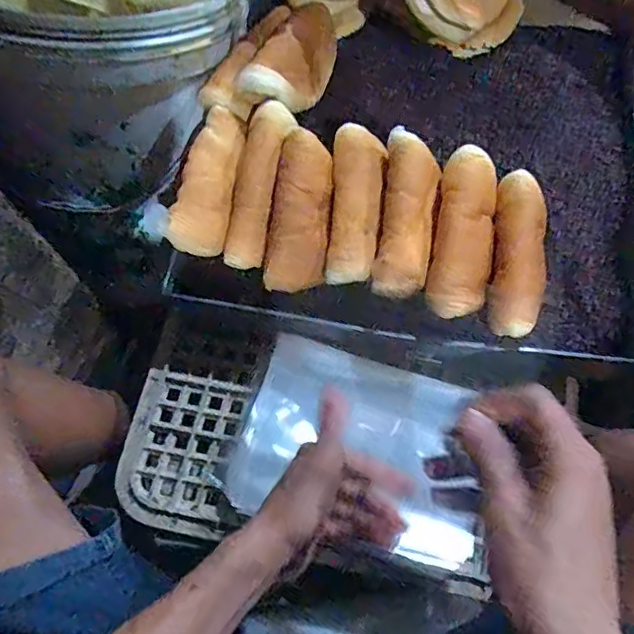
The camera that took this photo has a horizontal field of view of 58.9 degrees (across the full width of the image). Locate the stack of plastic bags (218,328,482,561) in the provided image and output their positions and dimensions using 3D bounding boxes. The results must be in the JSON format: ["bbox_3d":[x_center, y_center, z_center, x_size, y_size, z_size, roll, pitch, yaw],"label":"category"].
[{"bbox_3d":[0.040,0.117,0.516,0.220,0.026,0.156,14,68,7],"label":"stack of plastic bags"}]

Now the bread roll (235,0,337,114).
[{"bbox_3d":[-0.022,-0.257,0.572,0.053,0.058,0.135,27,70,12],"label":"bread roll"}]

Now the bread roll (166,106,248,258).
[{"bbox_3d":[-0.102,-0.130,0.538,0.050,0.032,0.140,12,82,7],"label":"bread roll"}]

